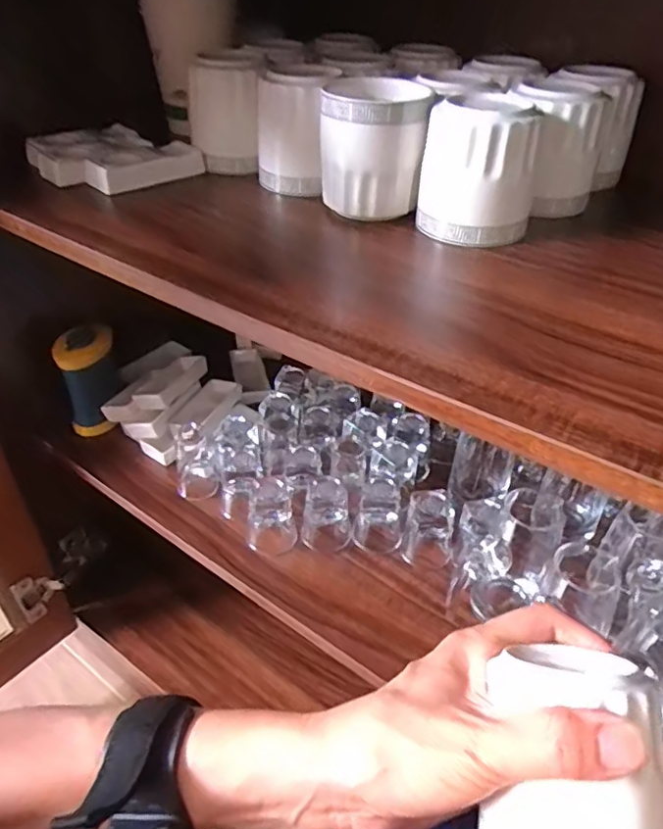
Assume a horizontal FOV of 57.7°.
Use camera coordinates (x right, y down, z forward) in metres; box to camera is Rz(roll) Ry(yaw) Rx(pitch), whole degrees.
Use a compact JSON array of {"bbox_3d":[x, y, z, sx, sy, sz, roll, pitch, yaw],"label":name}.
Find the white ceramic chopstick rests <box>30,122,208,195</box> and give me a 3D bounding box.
[{"bbox_3d":[-0.161,-0.183,0.432,0.109,0.023,0.094,31,47,33],"label":"white ceramic chopstick rests"}]

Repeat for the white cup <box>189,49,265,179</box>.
[{"bbox_3d":[-0.072,-0.205,0.419,0.052,0.076,0.048,-1,38,-2],"label":"white cup"}]

